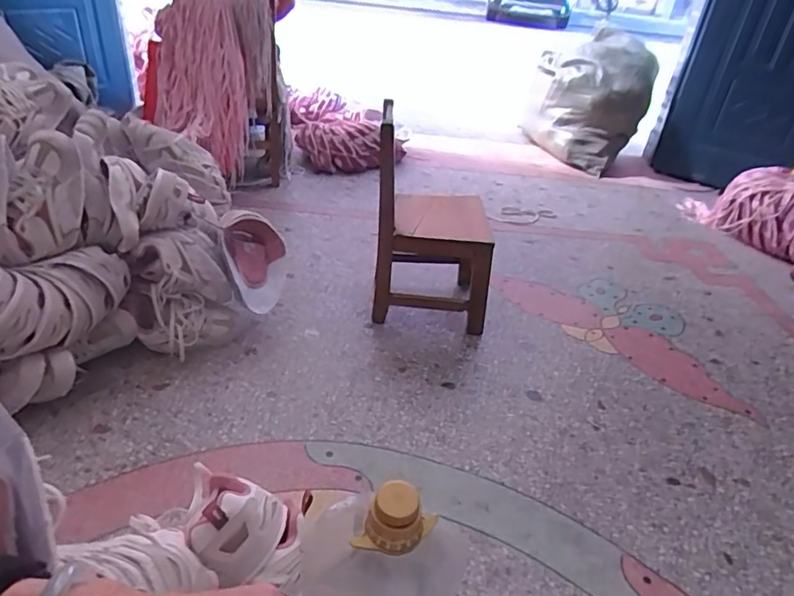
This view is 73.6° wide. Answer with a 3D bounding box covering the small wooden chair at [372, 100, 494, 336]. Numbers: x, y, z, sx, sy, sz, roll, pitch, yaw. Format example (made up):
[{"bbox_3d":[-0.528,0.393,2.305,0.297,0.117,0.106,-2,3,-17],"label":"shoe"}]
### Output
[{"bbox_3d":[0.091,-0.165,1.257,0.262,0.449,0.245,7,33,-1],"label":"small wooden chair"}]

